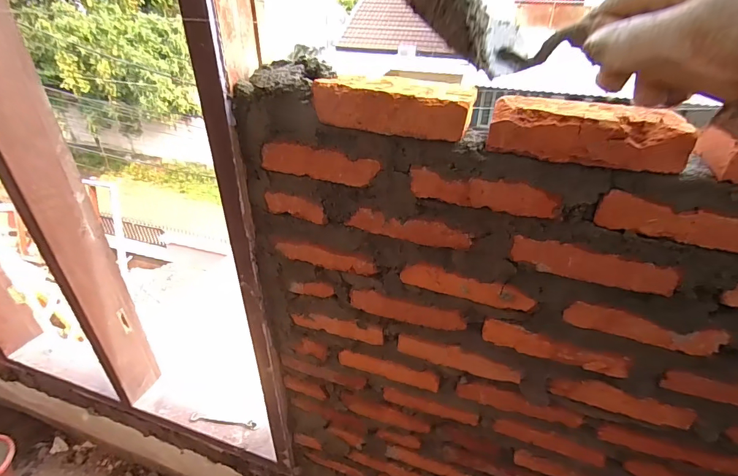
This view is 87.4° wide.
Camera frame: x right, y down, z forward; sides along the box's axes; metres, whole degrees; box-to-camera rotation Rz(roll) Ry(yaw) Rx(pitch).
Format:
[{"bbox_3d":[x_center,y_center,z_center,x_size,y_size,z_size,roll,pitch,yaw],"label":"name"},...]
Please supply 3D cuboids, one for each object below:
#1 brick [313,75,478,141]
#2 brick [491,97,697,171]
[{"bbox_3d":[0.030,-0.168,0.485,0.191,0.050,0.084,10,35,14],"label":"brick"},{"bbox_3d":[0.231,-0.118,0.427,0.193,0.047,0.080,12,35,17],"label":"brick"}]

